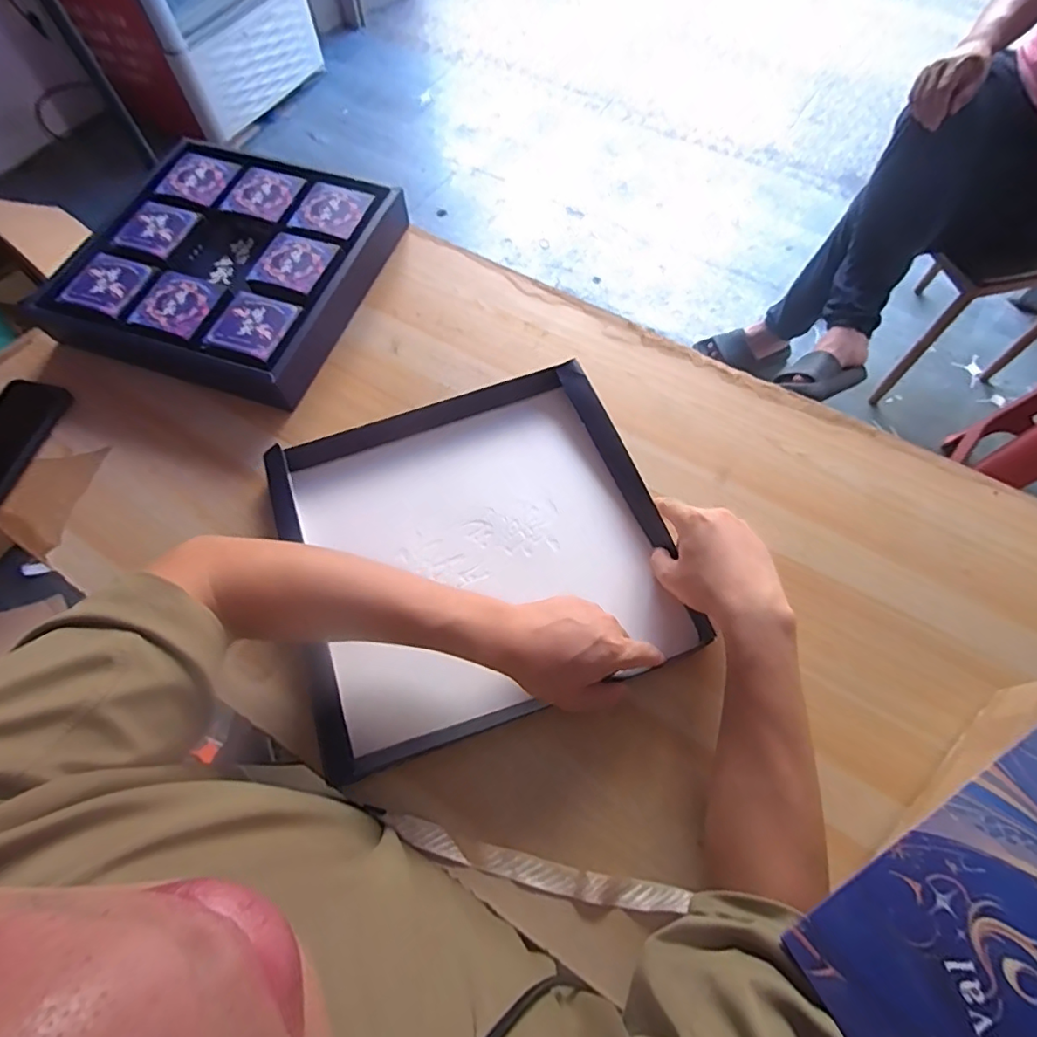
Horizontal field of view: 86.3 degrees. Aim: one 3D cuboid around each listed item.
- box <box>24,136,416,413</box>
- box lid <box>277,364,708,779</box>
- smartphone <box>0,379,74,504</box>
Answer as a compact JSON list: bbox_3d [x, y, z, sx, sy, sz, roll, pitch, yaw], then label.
[{"bbox_3d":[-0.369,-0.329,0.719,0.343,0.078,0.339,17,66,8],"label":"box"},{"bbox_3d":[-0.046,0.015,0.562,0.361,0.041,0.348,-18,66,-7],"label":"box lid"},{"bbox_3d":[-0.575,-0.086,0.621,0.078,0.018,0.161,11,66,6],"label":"smartphone"}]

